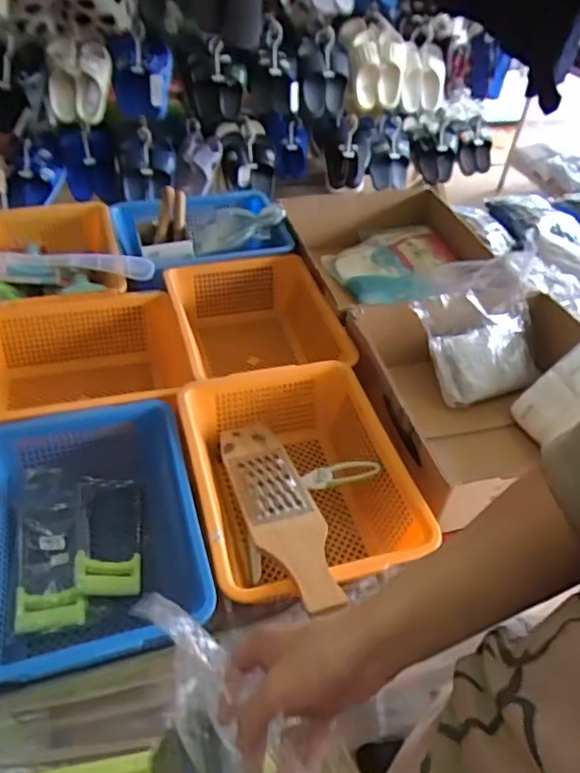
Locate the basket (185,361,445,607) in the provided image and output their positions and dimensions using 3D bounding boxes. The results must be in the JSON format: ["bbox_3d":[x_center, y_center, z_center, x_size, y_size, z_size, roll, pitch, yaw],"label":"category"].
[{"bbox_3d":[0.005,0.148,0.846,0.277,0.151,0.360,-10,45,-15],"label":"basket"}]

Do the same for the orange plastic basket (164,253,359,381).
[{"bbox_3d":[-0.069,-0.078,1.117,0.274,0.193,0.330,-9,45,-15],"label":"orange plastic basket"}]

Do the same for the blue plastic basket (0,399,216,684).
[{"bbox_3d":[-0.277,0.205,0.768,0.293,0.134,0.360,-9,45,-15],"label":"blue plastic basket"}]

